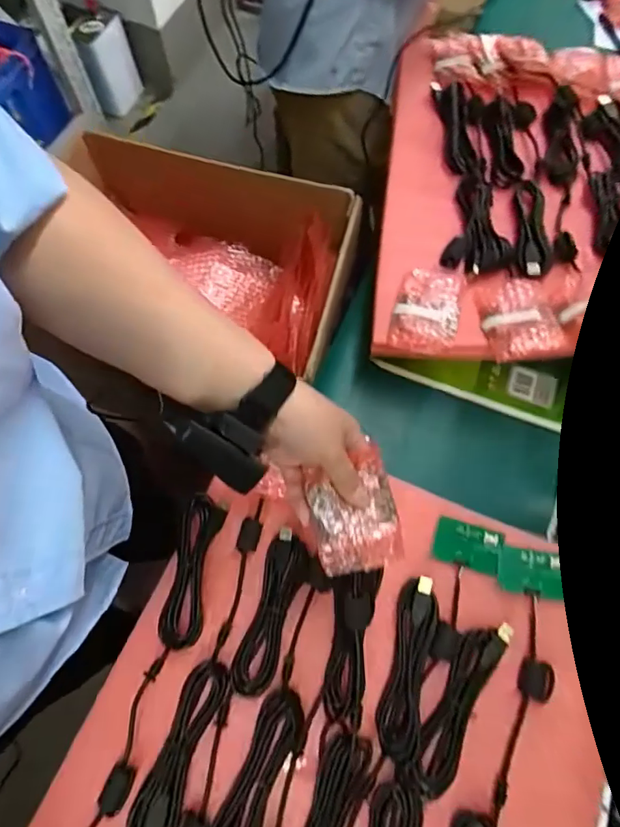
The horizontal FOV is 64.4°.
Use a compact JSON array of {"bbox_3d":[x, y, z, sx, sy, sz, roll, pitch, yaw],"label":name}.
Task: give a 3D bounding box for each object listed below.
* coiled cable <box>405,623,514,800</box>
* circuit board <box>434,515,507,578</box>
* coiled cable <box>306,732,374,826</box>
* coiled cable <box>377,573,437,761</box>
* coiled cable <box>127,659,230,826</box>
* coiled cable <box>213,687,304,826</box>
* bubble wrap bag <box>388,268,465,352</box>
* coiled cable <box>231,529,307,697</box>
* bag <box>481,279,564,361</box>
[{"bbox_3d":[0.135,0.260,0.442,0.034,0.014,0.156,30,71,11],"label":"coiled cable"},{"bbox_3d":[0.161,0.135,0.505,0.065,0.005,0.044,16,69,6],"label":"circuit board"},{"bbox_3d":[0.012,0.347,0.414,0.037,0.020,0.144,24,70,9],"label":"coiled cable"},{"bbox_3d":[0.092,0.234,0.458,0.037,0.017,0.155,13,68,5],"label":"coiled cable"},{"bbox_3d":[-0.111,0.293,0.424,0.040,0.020,0.147,21,69,8],"label":"coiled cable"},{"bbox_3d":[-0.046,0.320,0.418,0.038,0.017,0.154,24,70,9],"label":"coiled cable"},{"bbox_3d":[0.129,-0.112,0.547,0.071,0.034,0.099,13,68,5],"label":"bubble wrap bag"},{"bbox_3d":[-0.037,0.187,0.470,0.038,0.018,0.146,14,68,5],"label":"coiled cable"},{"bbox_3d":[0.220,-0.102,0.519,0.071,0.033,0.100,-10,68,-4],"label":"bag"}]

